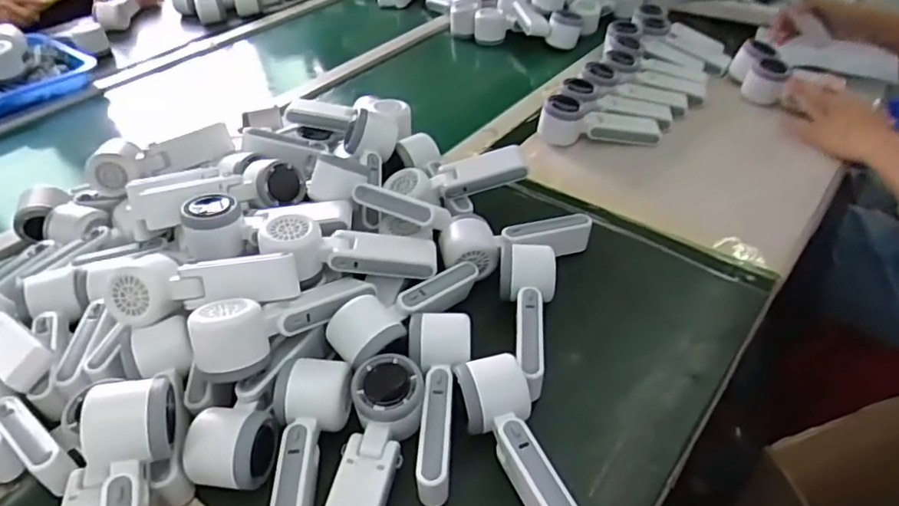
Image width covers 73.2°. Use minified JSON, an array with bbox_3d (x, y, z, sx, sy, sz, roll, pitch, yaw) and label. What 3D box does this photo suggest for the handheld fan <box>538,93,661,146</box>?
[{"bbox_3d":[0.208,-0.188,0.842,0.165,0.055,0.055,-1,41,2],"label":"handheld fan"}]

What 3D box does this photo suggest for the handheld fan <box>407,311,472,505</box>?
[{"bbox_3d":[-0.004,0.124,0.504,0.054,0.056,0.153,-4,39,-1],"label":"handheld fan"}]

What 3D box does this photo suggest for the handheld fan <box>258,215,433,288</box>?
[{"bbox_3d":[-0.099,0.003,0.586,0.169,0.048,0.054,8,42,-10],"label":"handheld fan"}]

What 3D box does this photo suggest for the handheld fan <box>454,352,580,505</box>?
[{"bbox_3d":[0.052,0.159,0.468,0.054,0.059,0.157,-12,40,-11],"label":"handheld fan"}]

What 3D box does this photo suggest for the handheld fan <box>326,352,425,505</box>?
[{"bbox_3d":[-0.059,0.160,0.465,0.060,0.055,0.161,3,39,9],"label":"handheld fan"}]

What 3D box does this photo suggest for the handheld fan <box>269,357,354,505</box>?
[{"bbox_3d":[-0.108,0.161,0.467,0.061,0.057,0.155,-4,41,-2],"label":"handheld fan"}]

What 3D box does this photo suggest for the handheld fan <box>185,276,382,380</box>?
[{"bbox_3d":[-0.140,0.046,0.526,0.168,0.045,0.052,-32,49,-30],"label":"handheld fan"}]

